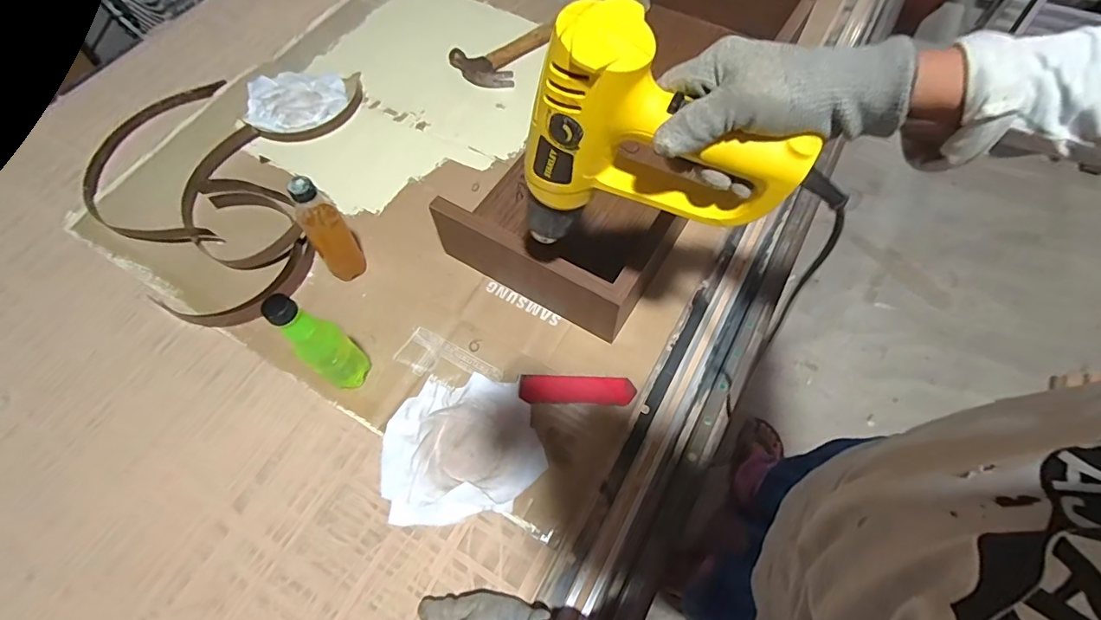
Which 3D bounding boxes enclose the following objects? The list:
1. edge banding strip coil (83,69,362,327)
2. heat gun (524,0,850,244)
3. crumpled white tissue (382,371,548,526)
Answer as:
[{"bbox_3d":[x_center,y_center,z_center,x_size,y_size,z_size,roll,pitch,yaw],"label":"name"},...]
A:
[{"bbox_3d":[-0.577,-0.224,0.827,0.415,0.037,0.516,3,63,2],"label":"edge banding strip coil"},{"bbox_3d":[0.098,-0.117,0.413,0.236,0.208,0.068,19,64,10],"label":"heat gun"},{"bbox_3d":[-0.109,0.169,0.624,0.190,0.024,0.169,-2,63,0],"label":"crumpled white tissue"}]

